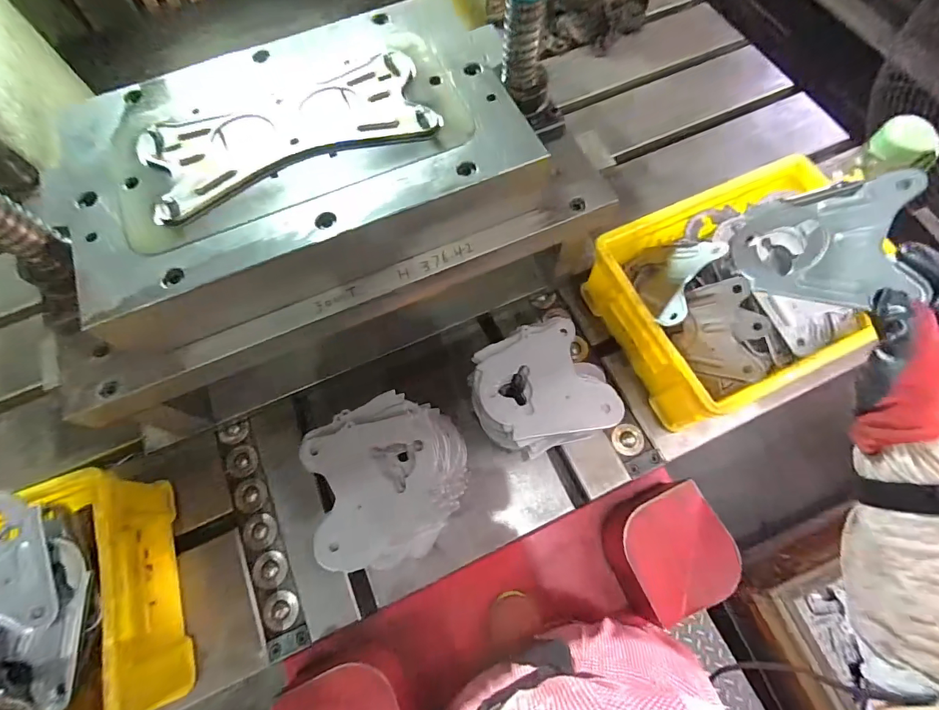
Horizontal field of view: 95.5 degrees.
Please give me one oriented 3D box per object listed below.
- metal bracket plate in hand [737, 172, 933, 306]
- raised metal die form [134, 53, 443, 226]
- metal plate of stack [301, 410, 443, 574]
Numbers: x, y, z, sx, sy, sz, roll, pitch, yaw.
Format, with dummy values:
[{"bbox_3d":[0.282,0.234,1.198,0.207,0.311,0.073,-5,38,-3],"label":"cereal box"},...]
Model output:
[{"bbox_3d":[0.321,-0.100,0.397,0.130,0.012,0.108,3,83,49],"label":"metal bracket plate in hand"},{"bbox_3d":[-0.187,-0.232,0.448,0.293,0.008,0.118,-22,70,-7],"label":"raised metal die form"},{"bbox_3d":[-0.098,0.140,0.446,0.136,0.014,0.135,-13,73,-4],"label":"metal plate of stack"}]

